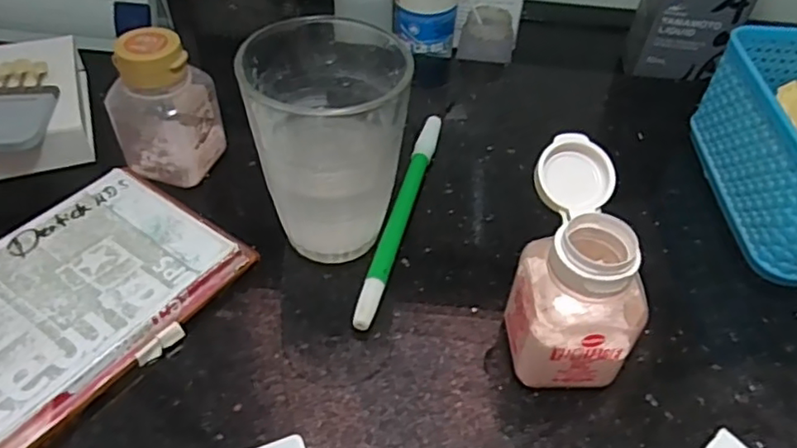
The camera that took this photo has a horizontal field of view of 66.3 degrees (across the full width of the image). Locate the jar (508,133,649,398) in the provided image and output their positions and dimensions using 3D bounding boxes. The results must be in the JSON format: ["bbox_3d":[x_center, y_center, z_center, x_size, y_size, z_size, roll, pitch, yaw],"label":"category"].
[{"bbox_3d":[0.070,0.020,0.237,0.048,0.076,0.066,11,48,7],"label":"jar"}]

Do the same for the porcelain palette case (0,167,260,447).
[{"bbox_3d":[-0.145,0.036,0.246,0.092,0.014,0.151,29,52,22],"label":"porcelain palette case"}]

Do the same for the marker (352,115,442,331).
[{"bbox_3d":[0.003,-0.008,0.303,0.011,0.009,0.145,13,48,8],"label":"marker"}]

